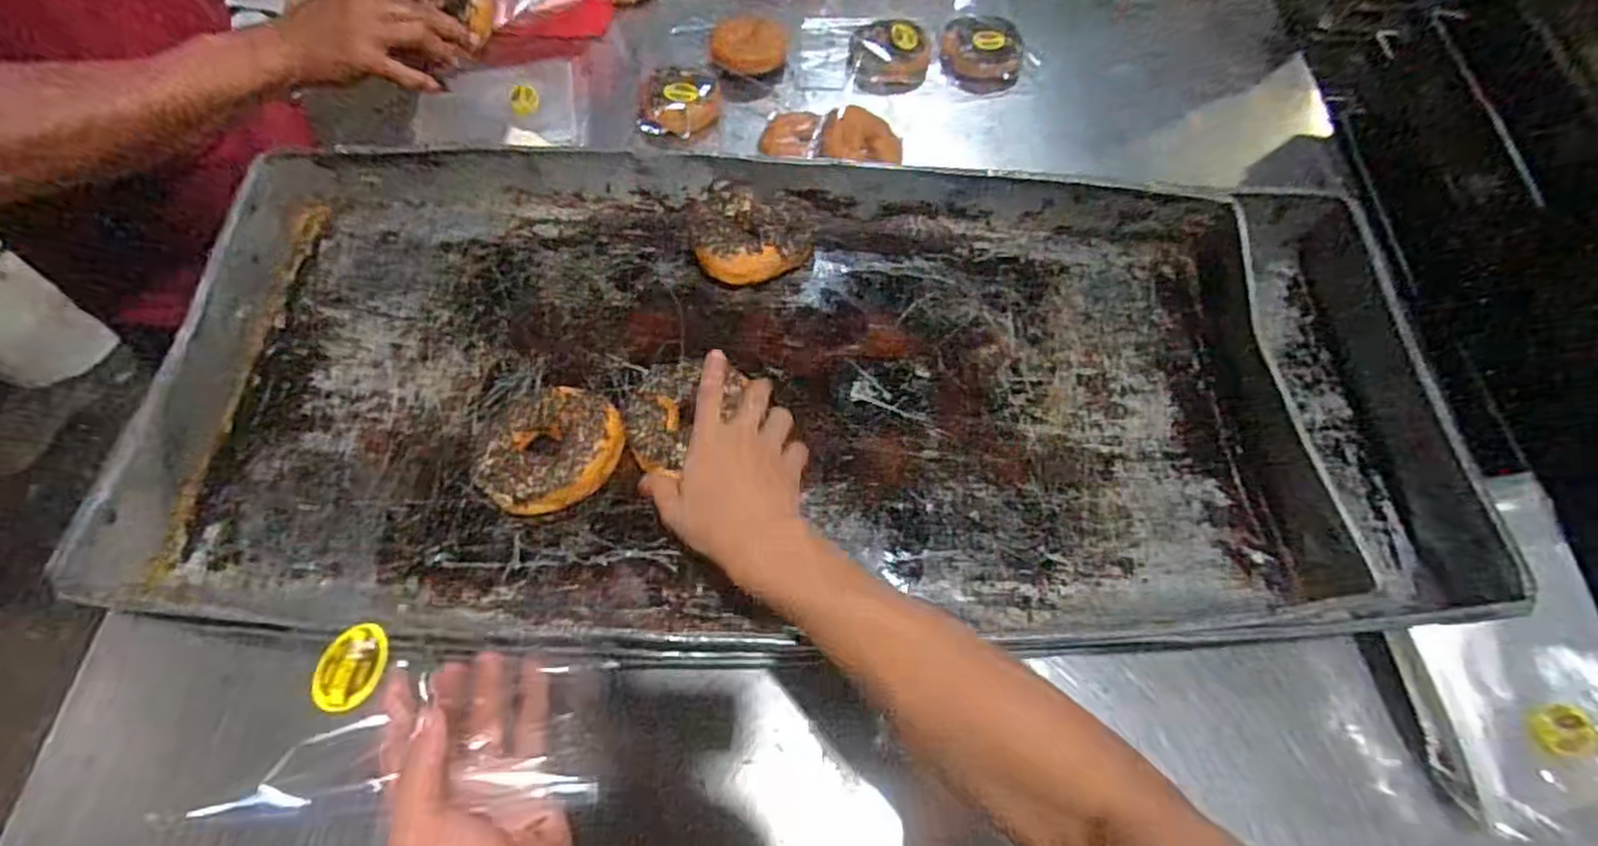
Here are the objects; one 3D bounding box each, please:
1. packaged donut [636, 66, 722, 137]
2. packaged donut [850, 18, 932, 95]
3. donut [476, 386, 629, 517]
[{"bbox_3d":[-0.141,-0.385,0.845,0.096,0.041,0.108,-5,61,-4],"label":"packaged donut"},{"bbox_3d":[0.115,-0.461,0.893,0.100,0.040,0.113,7,61,3],"label":"packaged donut"},{"bbox_3d":[-0.173,0.022,0.504,0.088,0.034,0.092,0,63,0],"label":"donut"}]

